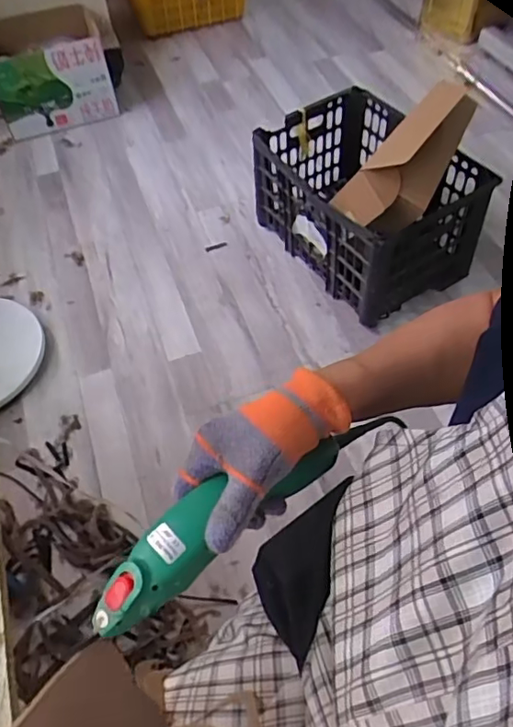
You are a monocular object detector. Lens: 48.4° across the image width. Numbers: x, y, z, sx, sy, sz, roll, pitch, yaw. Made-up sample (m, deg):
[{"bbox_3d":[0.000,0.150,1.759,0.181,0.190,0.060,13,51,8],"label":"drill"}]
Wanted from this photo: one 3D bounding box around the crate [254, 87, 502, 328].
[{"bbox_3d":[0.258,-0.393,1.355,0.367,0.250,0.484,-31,59,-17],"label":"crate"}]

